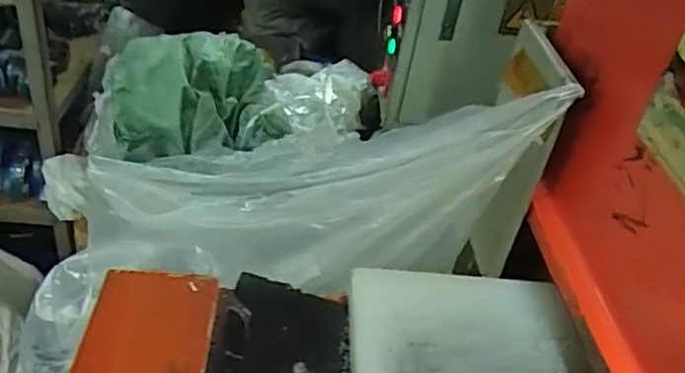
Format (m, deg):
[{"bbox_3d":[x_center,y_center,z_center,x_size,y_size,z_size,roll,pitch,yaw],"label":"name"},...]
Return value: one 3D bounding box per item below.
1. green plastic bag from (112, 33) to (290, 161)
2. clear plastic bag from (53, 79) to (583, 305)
[{"bbox_3d":[-0.299,-0.187,1.266,0.336,0.221,0.194,-8,40,-19],"label":"green plastic bag"},{"bbox_3d":[-0.055,0.033,0.742,0.628,0.171,0.183,-7,30,27],"label":"clear plastic bag"}]

